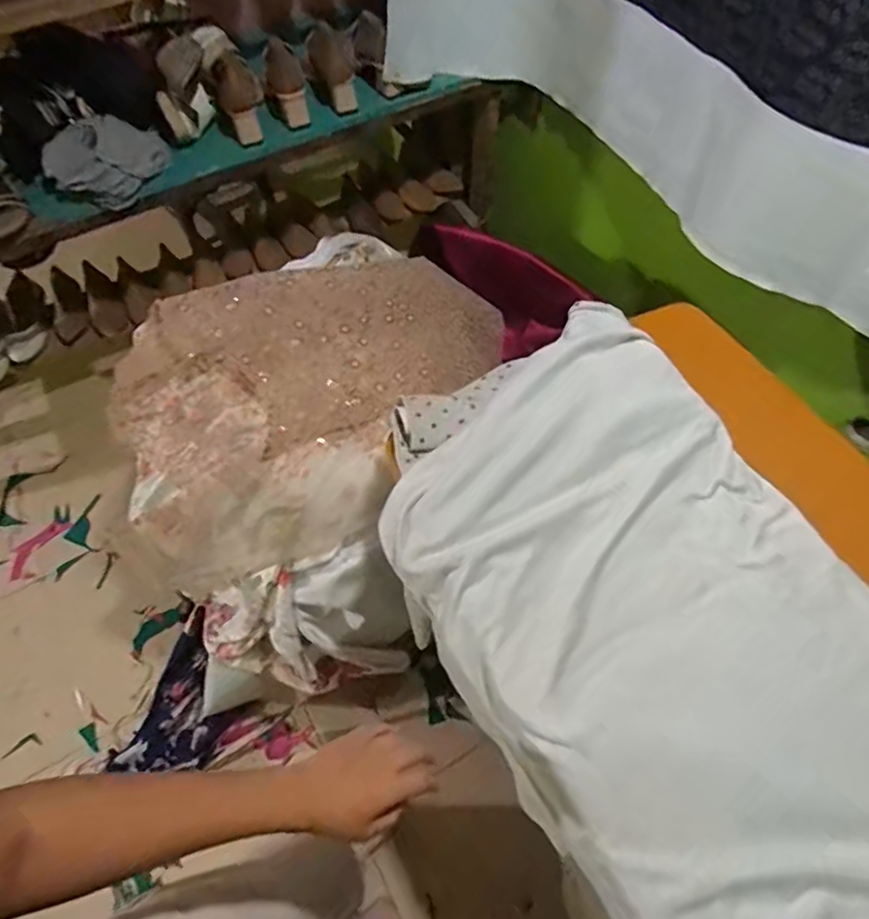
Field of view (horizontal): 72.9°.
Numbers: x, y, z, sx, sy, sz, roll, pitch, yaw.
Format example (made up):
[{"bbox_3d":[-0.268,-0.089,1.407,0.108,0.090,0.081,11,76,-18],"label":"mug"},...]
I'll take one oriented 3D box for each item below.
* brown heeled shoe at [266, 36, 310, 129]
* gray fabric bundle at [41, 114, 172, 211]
[{"bbox_3d":[-0.293,-0.744,1.163,0.078,0.066,0.187,-10,61,-5],"label":"brown heeled shoe"},{"bbox_3d":[-0.604,-0.537,1.058,0.173,0.077,0.184,0,61,0],"label":"gray fabric bundle"}]

